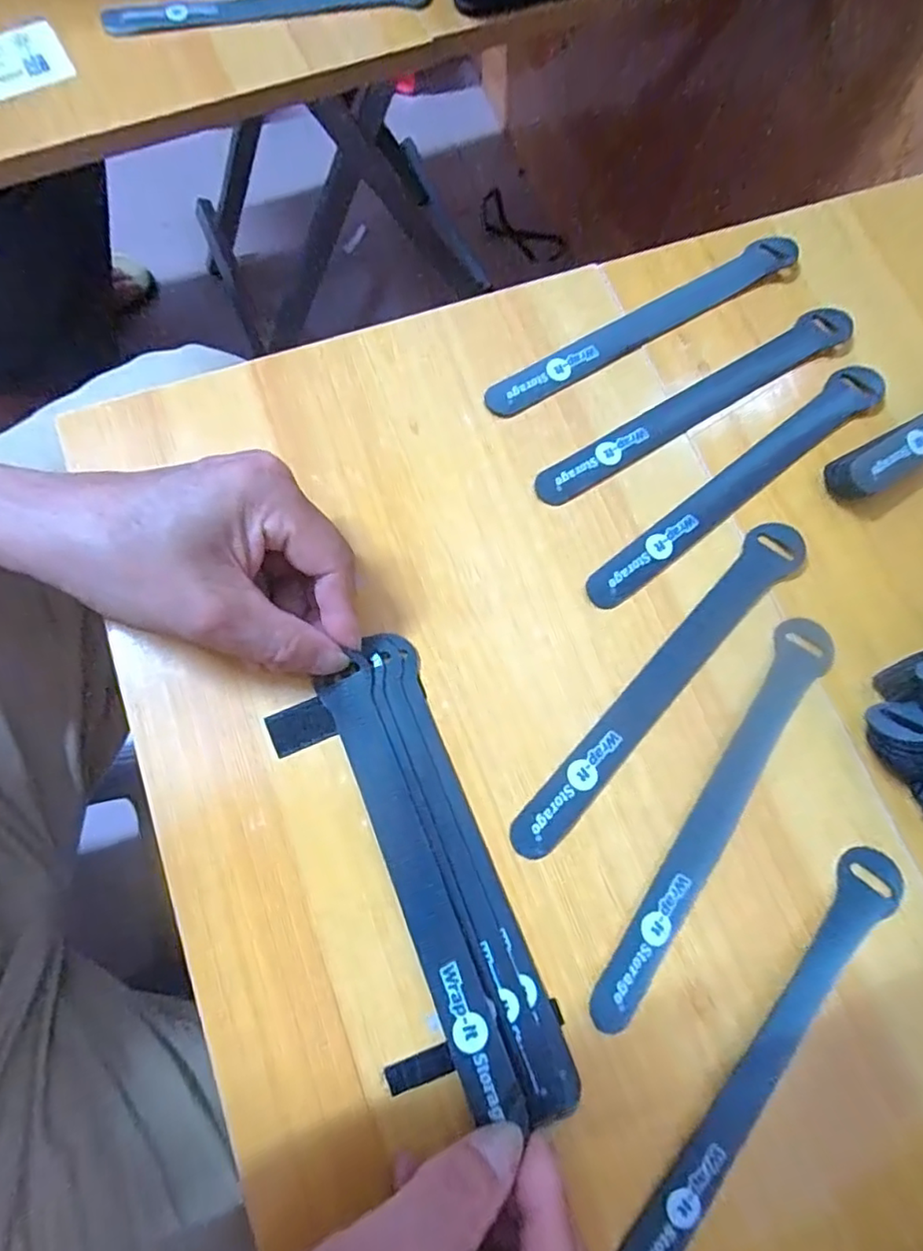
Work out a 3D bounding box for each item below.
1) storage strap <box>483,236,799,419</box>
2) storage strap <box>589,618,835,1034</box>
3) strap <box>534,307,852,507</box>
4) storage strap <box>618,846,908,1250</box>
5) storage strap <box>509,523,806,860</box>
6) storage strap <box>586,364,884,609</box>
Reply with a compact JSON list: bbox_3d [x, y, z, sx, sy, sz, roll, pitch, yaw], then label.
[{"bbox_3d":[0.099,-0.163,0.328,0.199,0.005,0.019,-31,77,-9],"label":"storage strap"},{"bbox_3d":[0.111,0.078,0.263,0.024,0.005,0.198,36,77,9],"label":"storage strap"},{"bbox_3d":[0.124,-0.116,0.316,0.199,0.004,0.020,-32,77,-9],"label":"strap"},{"bbox_3d":[0.117,0.173,0.237,0.024,0.005,0.197,40,78,10],"label":"storage strap"},{"bbox_3d":[0.093,0.024,0.278,0.025,0.004,0.199,44,79,11],"label":"storage strap"},{"bbox_3d":[0.142,-0.073,0.305,0.198,0.004,0.021,-38,78,-10],"label":"storage strap"}]

